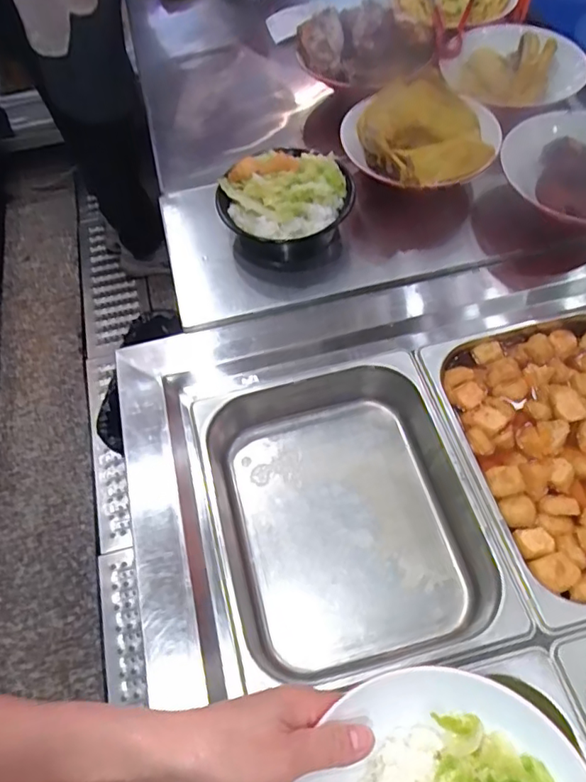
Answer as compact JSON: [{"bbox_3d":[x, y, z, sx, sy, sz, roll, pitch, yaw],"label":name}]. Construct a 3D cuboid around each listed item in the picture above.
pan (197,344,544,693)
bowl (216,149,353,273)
[{"bbox_3d":[0.051,0.123,0.589,0.254,0.081,0.299,-12,57,-5],"label":"pan"},{"bbox_3d":[-0.009,-0.228,0.696,0.159,0.083,0.139,-13,57,-6],"label":"bowl"}]

